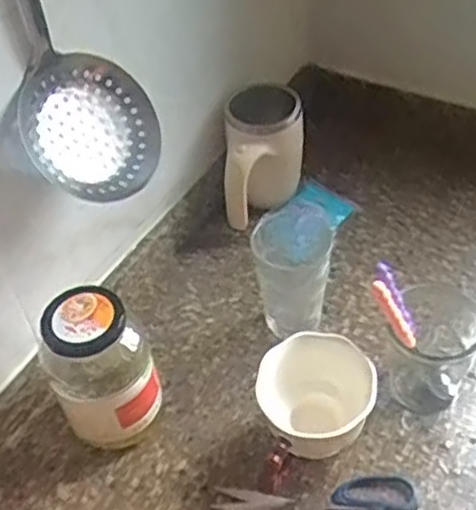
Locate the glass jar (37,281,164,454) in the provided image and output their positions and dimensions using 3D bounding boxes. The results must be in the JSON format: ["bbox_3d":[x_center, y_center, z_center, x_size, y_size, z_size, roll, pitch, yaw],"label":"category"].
[{"bbox_3d":[-0.122,0.108,0.662,0.089,0.162,0.083,-3,47,3],"label":"glass jar"}]

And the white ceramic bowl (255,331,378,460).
[{"bbox_3d":[0.070,0.138,0.665,0.099,0.097,0.104,-2,47,4],"label":"white ceramic bowl"}]

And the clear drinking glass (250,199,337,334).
[{"bbox_3d":[0.056,0.027,0.746,0.072,0.130,0.086,8,49,12],"label":"clear drinking glass"}]

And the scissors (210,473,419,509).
[{"bbox_3d":[0.068,0.228,0.645,0.177,0.008,0.090,8,49,10],"label":"scissors"}]

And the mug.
[{"bbox_3d":[0.032,-0.120,0.851,0.085,0.125,0.127,4,48,9],"label":"mug"}]

